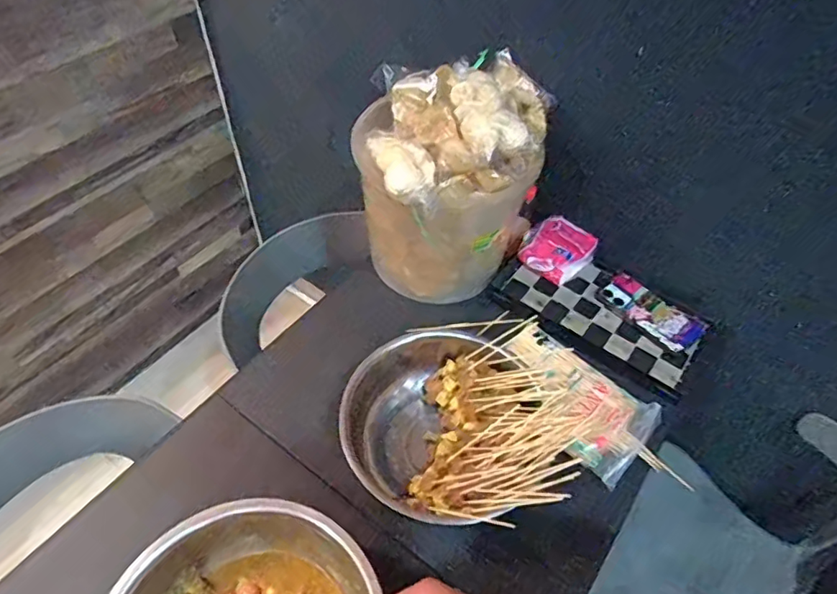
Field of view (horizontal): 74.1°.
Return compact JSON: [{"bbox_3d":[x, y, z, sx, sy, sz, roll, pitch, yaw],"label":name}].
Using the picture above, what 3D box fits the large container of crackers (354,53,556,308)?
[{"bbox_3d":[0.057,-0.179,0.889,0.272,0.328,0.219,-20,55,-18],"label":"large container of crackers"}]

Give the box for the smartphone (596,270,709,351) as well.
[{"bbox_3d":[0.389,0.022,0.931,0.168,0.016,0.076,38,71,23],"label":"smartphone"}]

